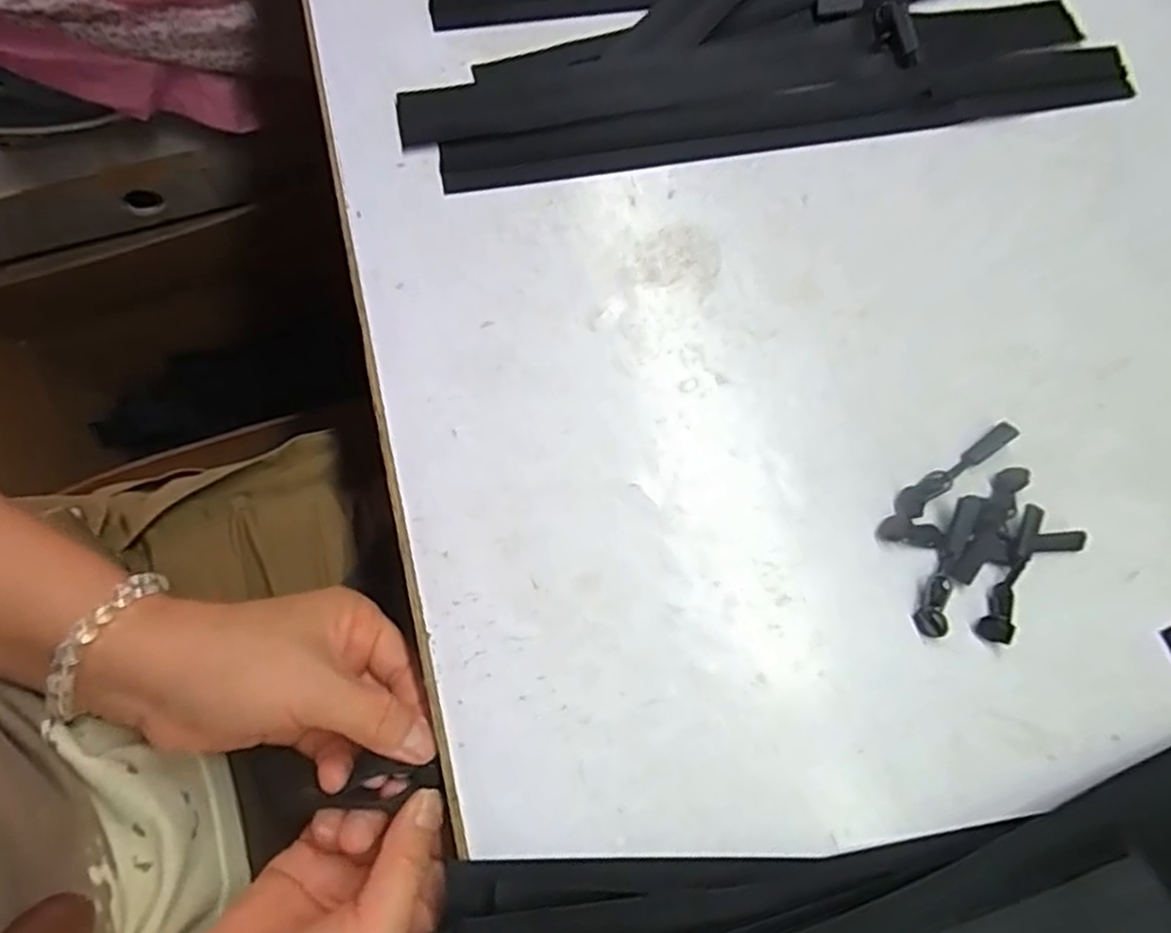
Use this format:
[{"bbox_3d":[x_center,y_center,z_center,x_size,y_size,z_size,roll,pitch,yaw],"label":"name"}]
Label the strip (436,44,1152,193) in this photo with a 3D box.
[{"bbox_3d":[0.104,-0.176,0.363,0.350,0.005,0.030,-10,77,-3],"label":"strip"}]

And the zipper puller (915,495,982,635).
[{"bbox_3d":[0.156,0.042,0.309,0.011,0.008,0.061,20,77,4],"label":"zipper puller"}]

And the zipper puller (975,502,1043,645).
[{"bbox_3d":[0.184,0.046,0.309,0.012,0.009,0.060,24,78,5],"label":"zipper puller"}]

